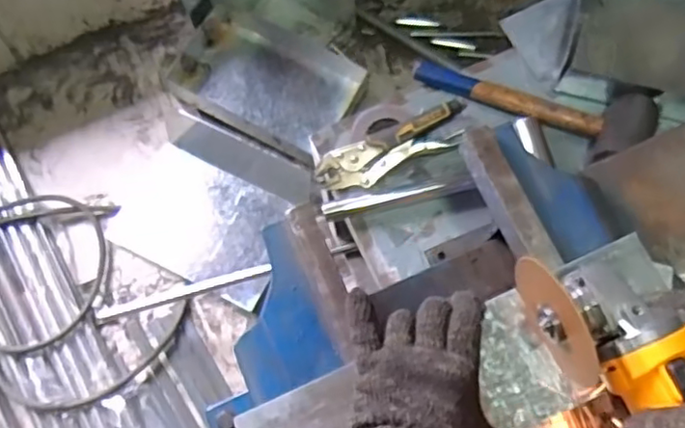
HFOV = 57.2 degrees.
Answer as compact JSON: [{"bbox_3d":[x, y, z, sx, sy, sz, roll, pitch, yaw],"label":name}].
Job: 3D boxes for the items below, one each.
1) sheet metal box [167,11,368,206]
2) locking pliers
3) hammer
[{"bbox_3d":[-0.174,-0.240,1.381,0.373,0.138,0.324,27,74,9],"label":"sheet metal box"},{"bbox_3d":[0.063,-0.085,0.818,0.203,0.027,0.058,-25,75,8],"label":"locking pliers"},{"bbox_3d":[0.247,-0.149,0.813,0.308,0.061,0.094,15,73,6],"label":"hammer"}]

